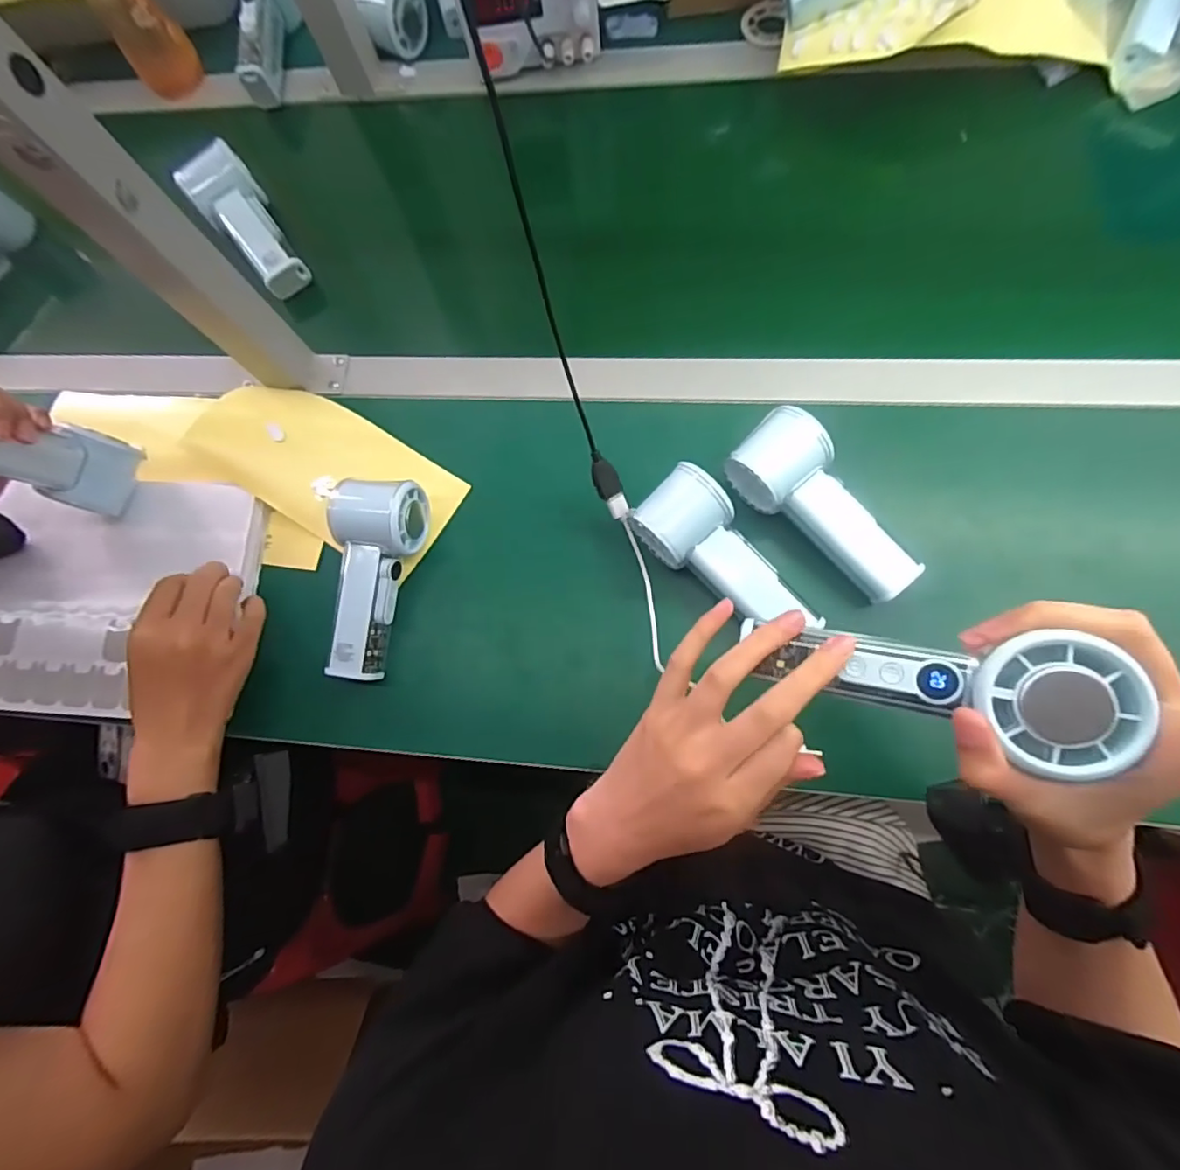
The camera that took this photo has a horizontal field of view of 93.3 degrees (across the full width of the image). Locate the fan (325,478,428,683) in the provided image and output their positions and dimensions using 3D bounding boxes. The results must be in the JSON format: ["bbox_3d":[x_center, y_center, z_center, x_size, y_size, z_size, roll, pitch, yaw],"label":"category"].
[{"bbox_3d":[-0.165,-0.005,0.424,0.061,0.055,0.149,1,76,7],"label":"fan"}]

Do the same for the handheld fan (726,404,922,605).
[{"bbox_3d":[0.170,-0.053,0.401,0.149,0.062,0.064,42,84,14],"label":"handheld fan"}]

